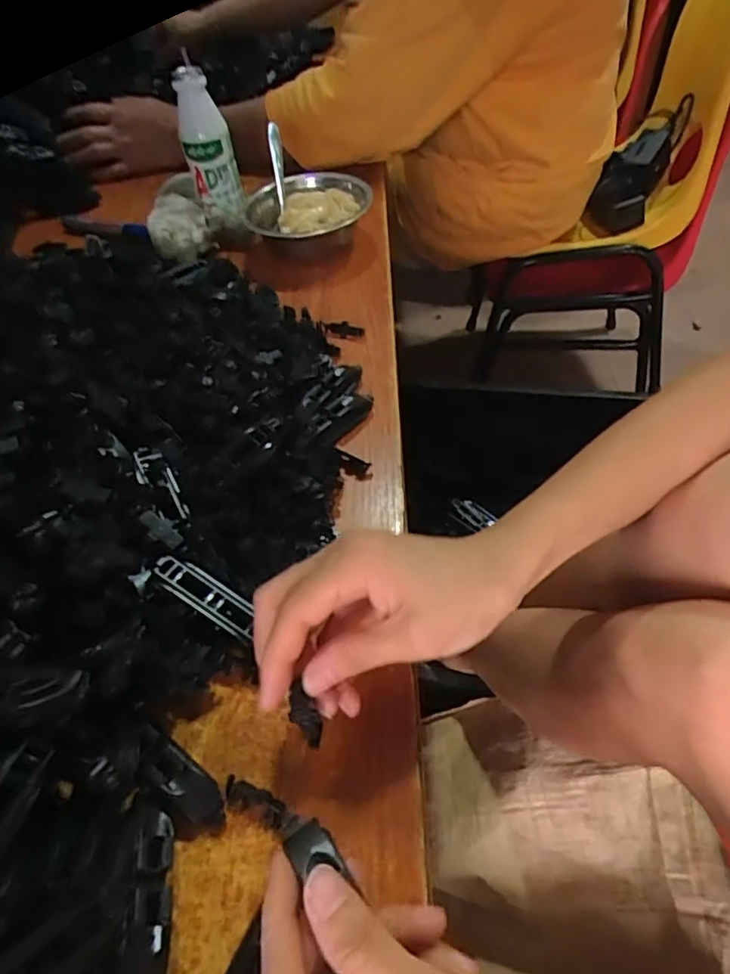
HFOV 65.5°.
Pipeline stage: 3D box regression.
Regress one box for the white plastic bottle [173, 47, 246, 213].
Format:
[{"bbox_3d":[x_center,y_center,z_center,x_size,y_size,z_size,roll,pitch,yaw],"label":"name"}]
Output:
[{"bbox_3d":[-0.163,-0.354,0.583,0.050,0.121,0.041,-6,50,1],"label":"white plastic bottle"}]

